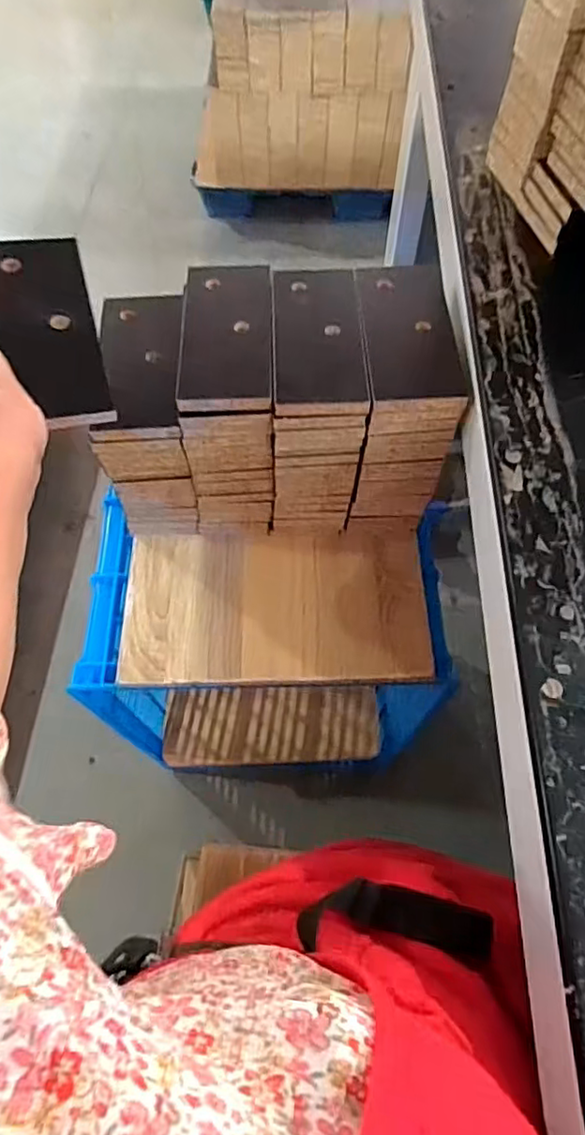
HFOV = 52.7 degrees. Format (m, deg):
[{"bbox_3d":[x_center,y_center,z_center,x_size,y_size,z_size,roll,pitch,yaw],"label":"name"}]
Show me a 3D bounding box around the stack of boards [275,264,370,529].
[{"bbox_3d":[0.029,-0.183,0.698,0.099,0.235,0.204,1,63,0],"label":"stack of boards"}]

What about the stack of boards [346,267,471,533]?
[{"bbox_3d":[0.119,-0.185,0.698,0.095,0.241,0.198,0,63,0],"label":"stack of boards"}]

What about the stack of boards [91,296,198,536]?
[{"bbox_3d":[-0.162,-0.171,0.703,0.092,0.216,0.187,-3,63,-1],"label":"stack of boards"}]

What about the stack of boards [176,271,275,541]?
[{"bbox_3d":[-0.067,-0.188,0.703,0.094,0.236,0.208,0,63,0],"label":"stack of boards"}]

